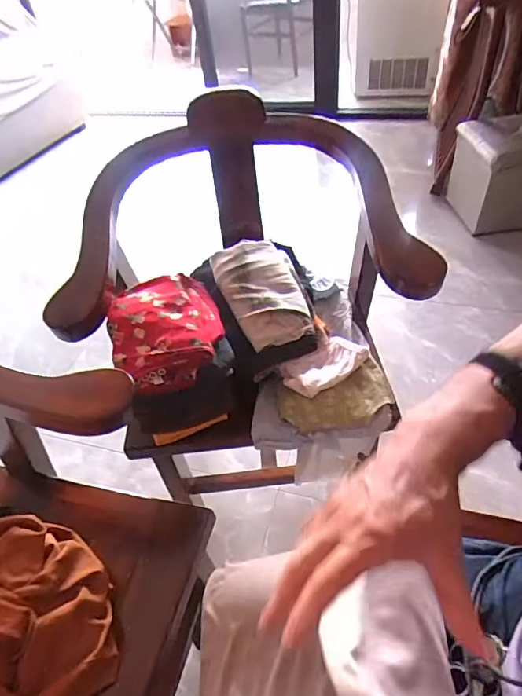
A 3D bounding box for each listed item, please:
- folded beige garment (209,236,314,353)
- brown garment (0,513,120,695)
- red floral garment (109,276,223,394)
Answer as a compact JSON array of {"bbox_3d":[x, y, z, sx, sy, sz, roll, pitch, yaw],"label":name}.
[{"bbox_3d":[0.003,-0.109,0.825,0.140,0.072,0.217,-16,47,-8],"label":"folded beige garment"},{"bbox_3d":[-0.288,0.331,0.588,0.163,0.073,0.241,-19,48,-11],"label":"brown garment"},{"bbox_3d":[-0.155,-0.038,0.746,0.172,0.038,0.239,-15,47,-6],"label":"red floral garment"}]

